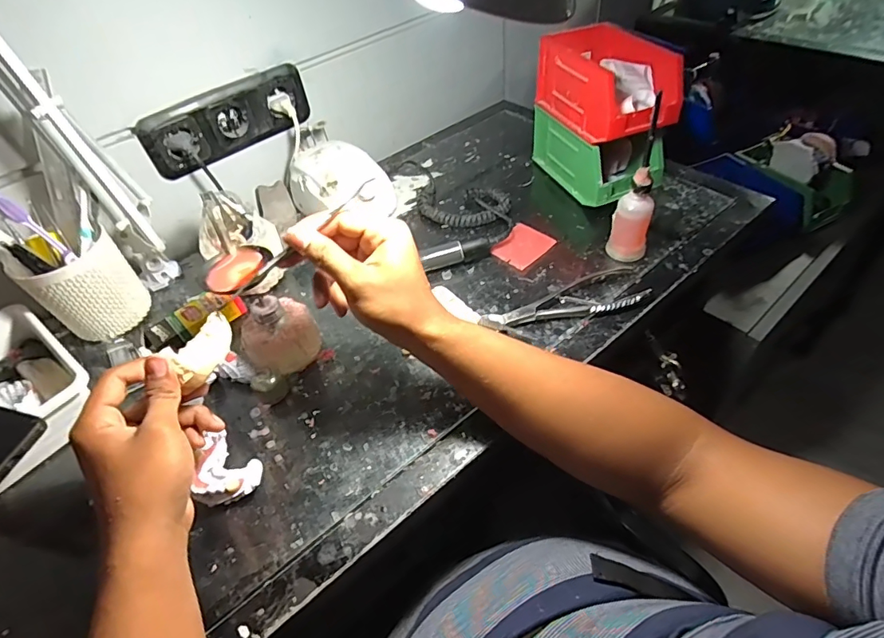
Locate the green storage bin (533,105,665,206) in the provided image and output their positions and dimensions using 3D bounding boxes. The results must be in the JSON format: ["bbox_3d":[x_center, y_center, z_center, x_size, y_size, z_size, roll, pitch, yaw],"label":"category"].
[{"bbox_3d":[0.213,-0.230,0.658,0.100,0.086,0.172,-19,50,-11],"label":"green storage bin"}]

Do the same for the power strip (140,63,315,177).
[{"bbox_3d":[-0.273,-0.260,0.626,0.221,0.080,0.035,-37,54,-24],"label":"power strip"}]

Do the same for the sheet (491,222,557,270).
[{"bbox_3d":[0.101,-0.092,0.595,0.071,0.004,0.058,-38,55,-25],"label":"sheet"}]

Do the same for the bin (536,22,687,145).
[{"bbox_3d":[0.196,-0.297,0.596,0.090,0.084,0.198,-22,49,-12],"label":"bin"}]

